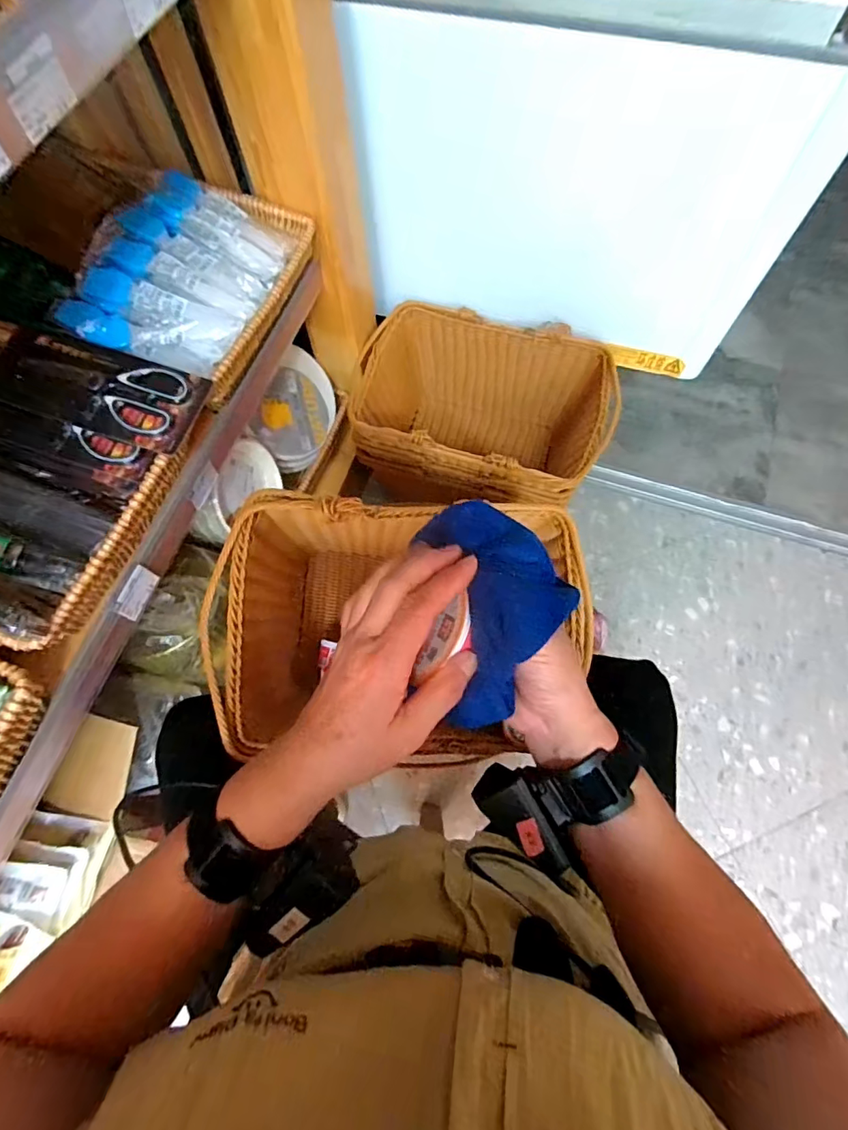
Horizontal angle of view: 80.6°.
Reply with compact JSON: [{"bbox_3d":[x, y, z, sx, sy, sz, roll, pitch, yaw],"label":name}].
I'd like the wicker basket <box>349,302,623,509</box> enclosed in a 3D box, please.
[{"bbox_3d":[0.123,-0.298,1.085,0.515,0.268,0.341,15,69,7],"label":"wicker basket"}]

